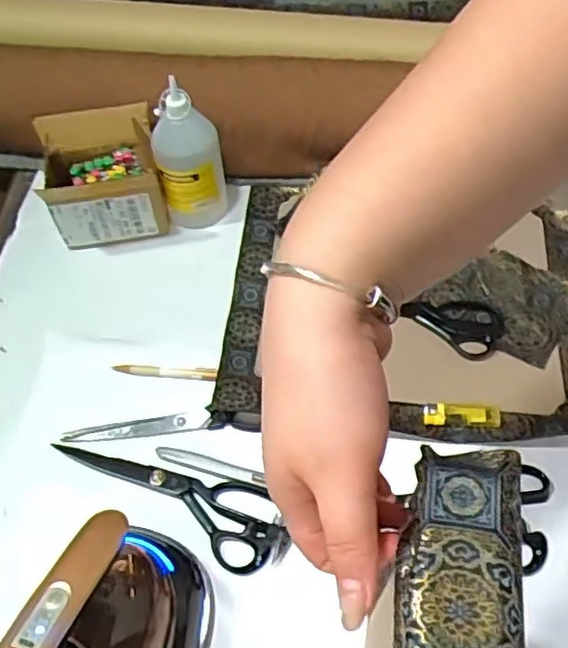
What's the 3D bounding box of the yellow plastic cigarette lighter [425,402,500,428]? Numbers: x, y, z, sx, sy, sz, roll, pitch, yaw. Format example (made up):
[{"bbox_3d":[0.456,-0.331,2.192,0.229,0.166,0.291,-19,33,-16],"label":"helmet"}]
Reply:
[{"bbox_3d":[0.184,0.094,0.681,0.078,0.010,0.021,4,59,5],"label":"yellow plastic cigarette lighter"}]

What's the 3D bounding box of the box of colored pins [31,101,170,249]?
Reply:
[{"bbox_3d":[-0.215,-0.171,0.798,0.127,0.132,0.104,-12,59,-5],"label":"box of colored pins"}]

